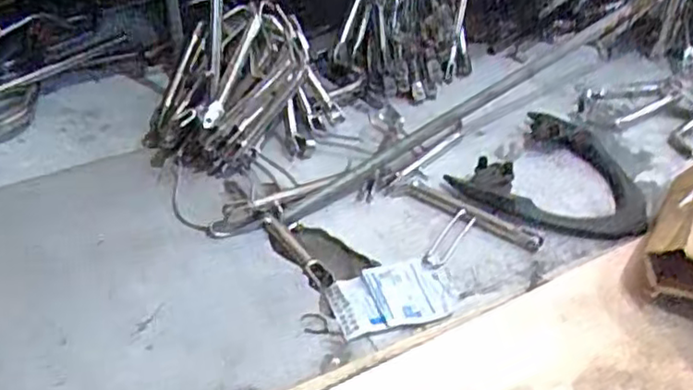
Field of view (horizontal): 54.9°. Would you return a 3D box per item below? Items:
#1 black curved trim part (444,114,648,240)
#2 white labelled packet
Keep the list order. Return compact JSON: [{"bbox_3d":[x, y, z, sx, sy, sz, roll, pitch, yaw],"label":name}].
[{"bbox_3d":[0.344,-0.048,1.122,0.302,0.041,0.302,11,39,13],"label":"black curved trim part"},{"bbox_3d":[0.063,0.135,0.921,0.165,0.009,0.121,-9,39,-13],"label":"white labelled packet"}]

